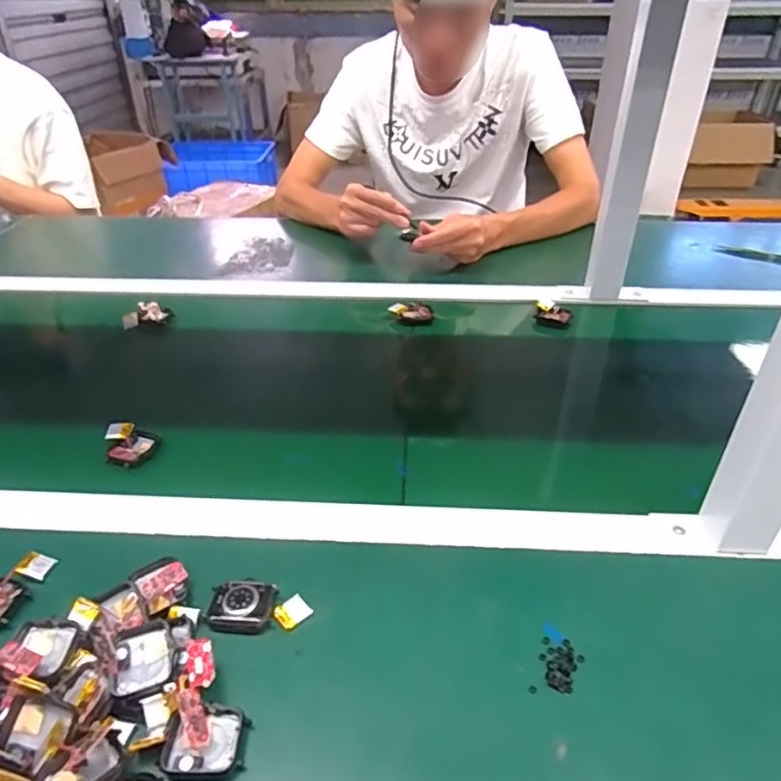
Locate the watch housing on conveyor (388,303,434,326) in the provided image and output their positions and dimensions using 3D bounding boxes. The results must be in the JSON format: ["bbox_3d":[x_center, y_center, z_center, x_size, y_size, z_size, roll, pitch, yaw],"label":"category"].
[{"bbox_3d":[0.028,-0.102,0.787,0.057,0.019,0.032,-4,36,-6],"label":"watch housing on conveyor"}]

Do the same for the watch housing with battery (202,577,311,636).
[{"bbox_3d":[-0.093,0.154,0.422,0.069,0.014,0.037,3,36,4],"label":"watch housing with battery"}]

